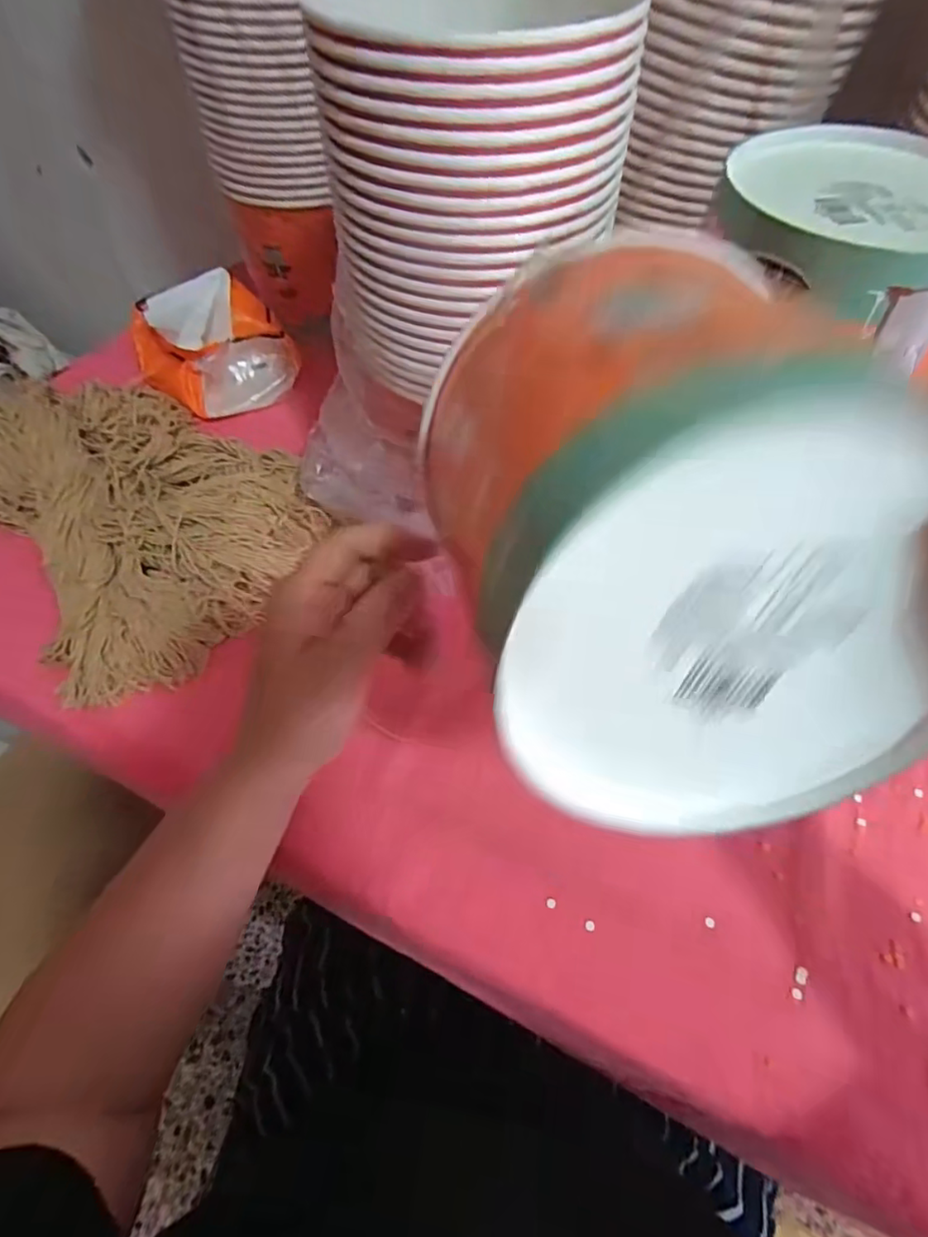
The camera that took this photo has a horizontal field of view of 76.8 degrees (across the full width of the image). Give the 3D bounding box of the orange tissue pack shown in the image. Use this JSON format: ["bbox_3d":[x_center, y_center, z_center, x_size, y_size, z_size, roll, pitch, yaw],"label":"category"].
[{"bbox_3d":[-0.241,-0.262,0.550,0.115,0.079,0.139,-37,64,-22],"label":"orange tissue pack"}]

